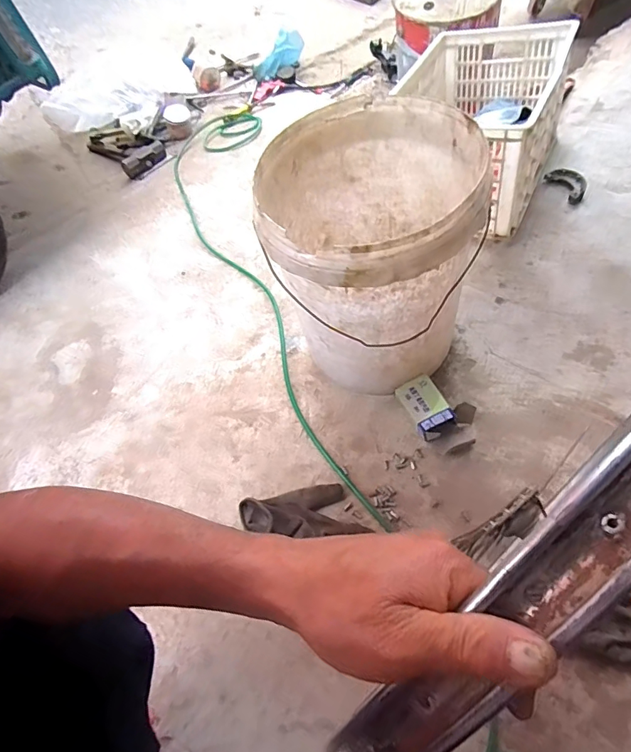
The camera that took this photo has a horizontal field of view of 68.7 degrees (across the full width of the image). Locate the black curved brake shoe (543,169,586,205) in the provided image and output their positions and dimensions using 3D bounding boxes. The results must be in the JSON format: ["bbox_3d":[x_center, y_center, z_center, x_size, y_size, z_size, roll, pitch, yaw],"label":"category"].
[{"bbox_3d":[0.546,-0.413,0.990,0.055,0.022,0.094,-24,62,-9],"label":"black curved brake shoe"}]

